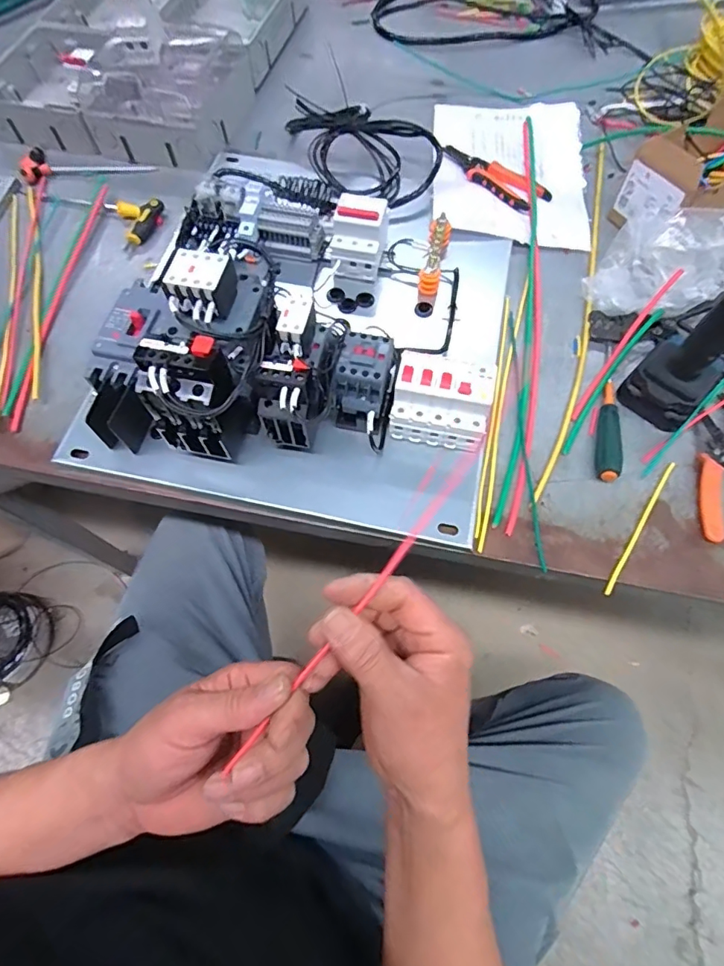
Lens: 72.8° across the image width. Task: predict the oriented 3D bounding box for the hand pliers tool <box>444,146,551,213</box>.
[{"bbox_3d":[0.181,-0.424,0.679,0.059,0.013,0.160,-39,71,-15],"label":"hand pliers tool"}]

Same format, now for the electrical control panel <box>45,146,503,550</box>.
[{"bbox_3d":[-0.045,-0.201,0.513,0.452,0.144,0.449,11,66,6],"label":"electrical control panel"}]

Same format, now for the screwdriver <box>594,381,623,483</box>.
[{"bbox_3d":[0.258,-0.054,0.513,0.023,0.016,0.114,13,66,7],"label":"screwdriver"}]

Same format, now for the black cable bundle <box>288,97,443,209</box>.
[{"bbox_3d":[0.005,-0.466,0.676,0.169,0.064,0.226,-20,67,-8],"label":"black cable bundle"}]

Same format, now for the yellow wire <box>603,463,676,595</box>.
[{"bbox_3d":[0.272,0.041,0.478,0.007,0.004,0.159,33,70,15],"label":"yellow wire"}]

